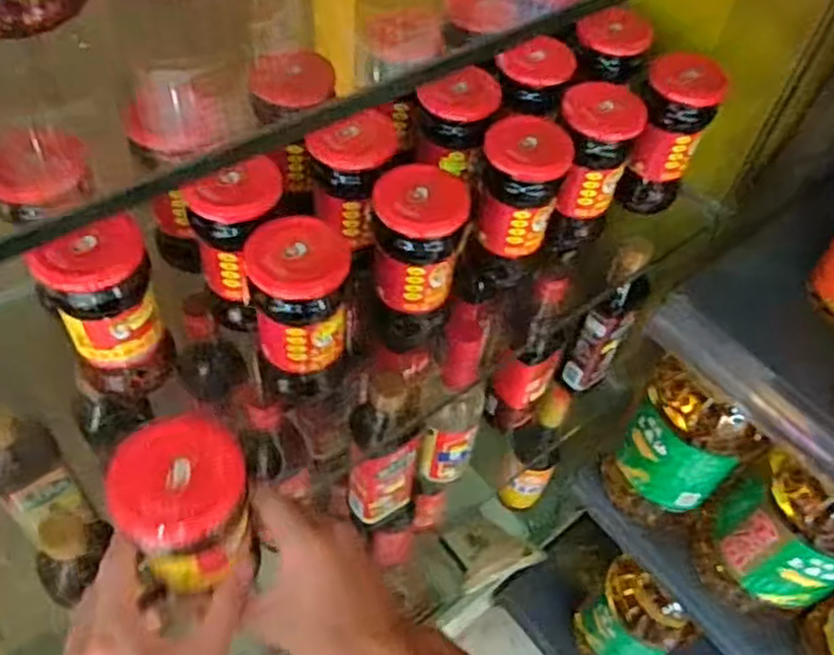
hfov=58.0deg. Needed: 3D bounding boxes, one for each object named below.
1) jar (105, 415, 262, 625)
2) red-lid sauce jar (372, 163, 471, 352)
[{"bbox_3d":[-0.122,0.102,0.407,0.064,0.097,0.063,-15,55,-16],"label":"jar"},{"bbox_3d":[-0.001,-0.049,0.549,0.060,0.124,0.062,3,52,-3],"label":"red-lid sauce jar"}]

